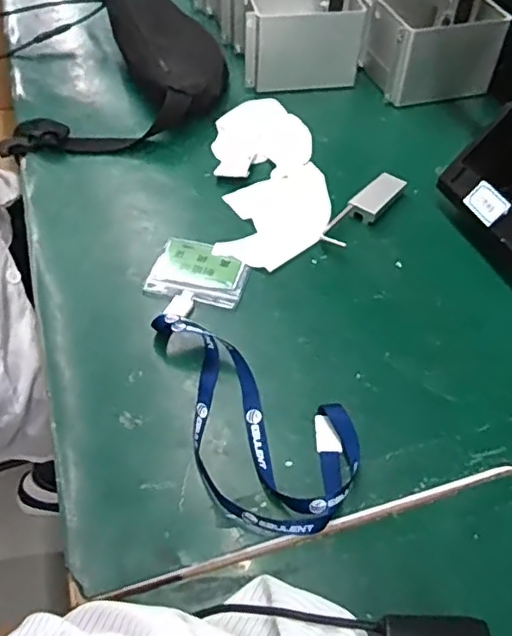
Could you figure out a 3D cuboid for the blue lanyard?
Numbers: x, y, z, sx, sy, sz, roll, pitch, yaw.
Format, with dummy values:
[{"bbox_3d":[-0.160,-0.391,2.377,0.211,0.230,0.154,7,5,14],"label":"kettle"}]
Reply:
[{"bbox_3d":[-0.019,0.082,0.491,0.218,0.026,0.118,31,56,21],"label":"blue lanyard"}]

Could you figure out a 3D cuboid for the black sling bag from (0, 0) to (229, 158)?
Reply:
[{"bbox_3d":[-0.183,-0.457,0.803,0.258,0.122,0.529,-2,76,-3],"label":"black sling bag"}]

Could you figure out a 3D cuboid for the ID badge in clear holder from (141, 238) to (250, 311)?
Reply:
[{"bbox_3d":[-0.058,-0.048,0.613,0.096,0.004,0.078,10,51,6],"label":"ID badge in clear holder"}]

